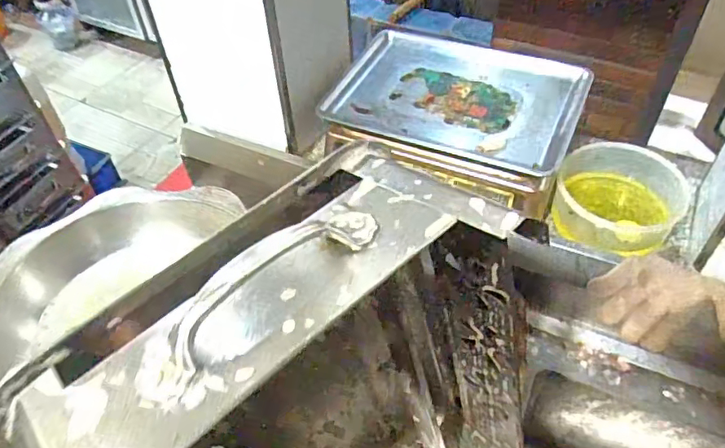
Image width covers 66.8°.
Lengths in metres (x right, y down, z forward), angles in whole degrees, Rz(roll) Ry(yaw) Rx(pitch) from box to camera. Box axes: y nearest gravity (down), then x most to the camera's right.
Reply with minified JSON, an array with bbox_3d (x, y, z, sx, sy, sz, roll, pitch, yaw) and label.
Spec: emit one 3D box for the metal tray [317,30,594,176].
[{"bbox_3d":[0.144,-0.202,0.803,0.333,0.031,0.268,18,52,18],"label":"metal tray"}]

